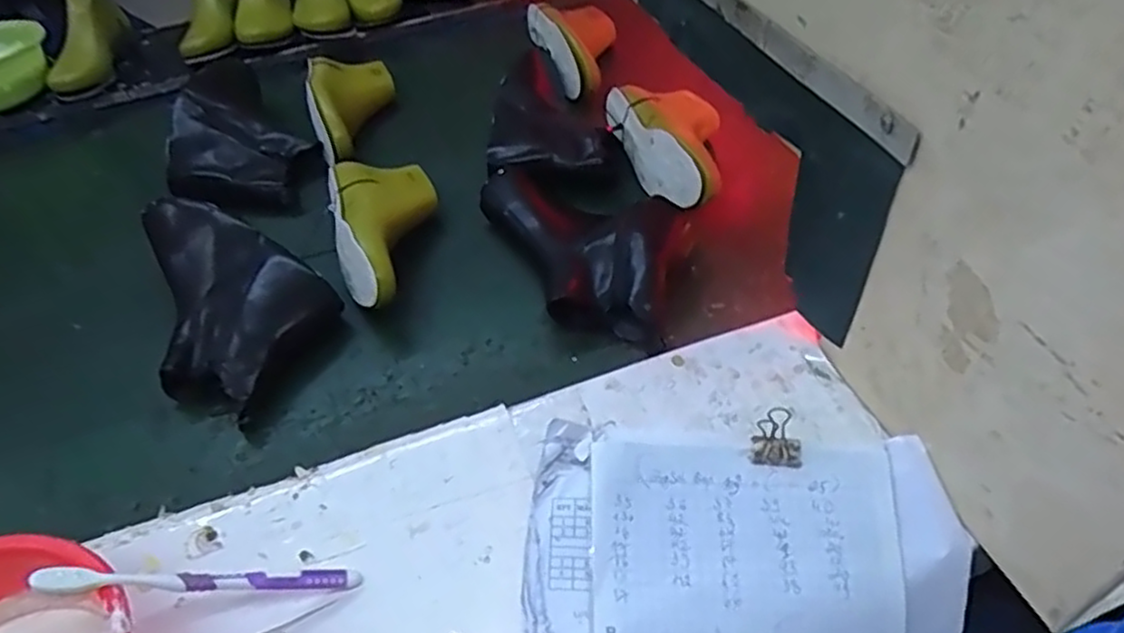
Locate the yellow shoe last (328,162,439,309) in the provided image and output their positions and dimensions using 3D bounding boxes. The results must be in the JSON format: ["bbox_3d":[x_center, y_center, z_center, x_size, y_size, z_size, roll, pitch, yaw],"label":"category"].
[{"bbox_3d":[-0.181,-0.093,0.740,0.113,0.067,0.222,-16,48,-8],"label":"yellow shoe last"}]

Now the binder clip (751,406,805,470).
[{"bbox_3d":[0.148,0.083,0.501,0.033,0.014,0.042,-1,47,6],"label":"binder clip"}]

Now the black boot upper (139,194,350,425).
[{"bbox_3d":[-0.330,-0.022,0.687,0.162,0.074,0.258,-36,54,-24],"label":"black boot upper"}]

